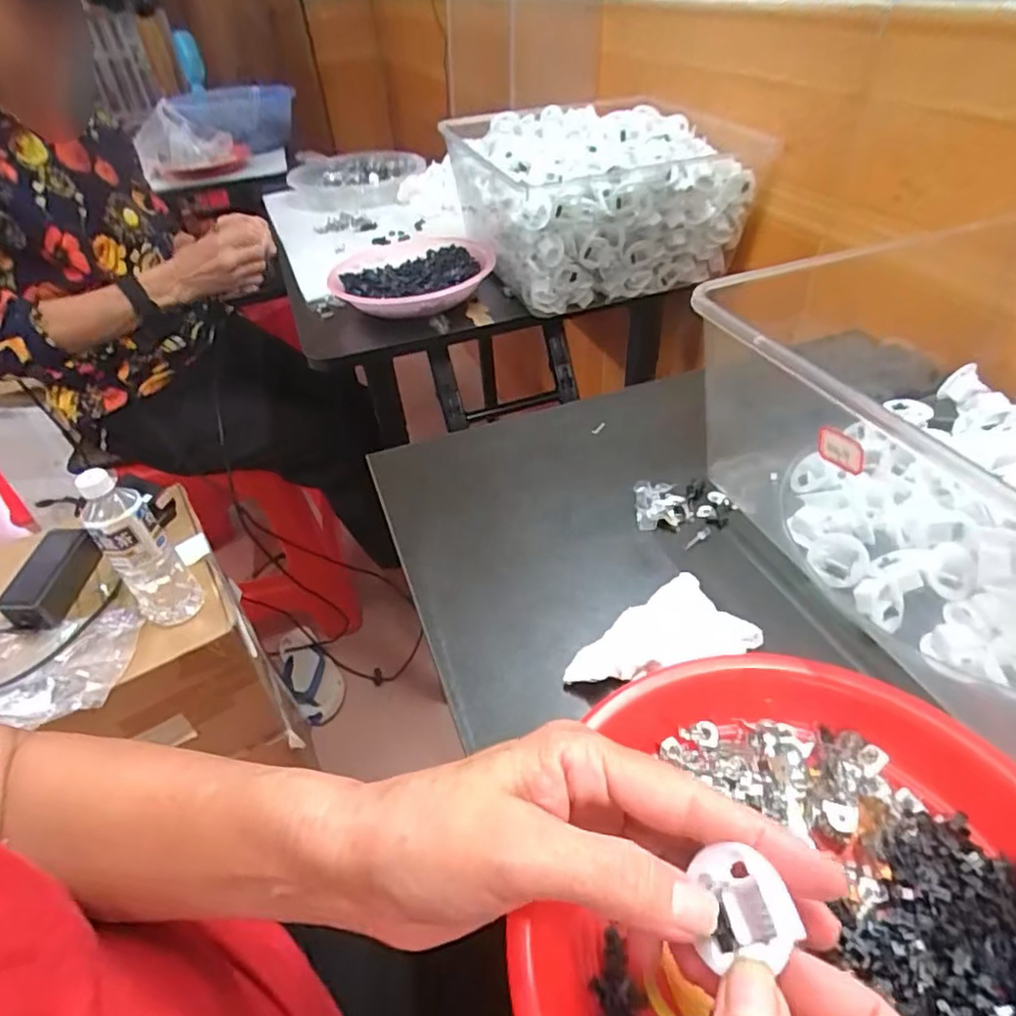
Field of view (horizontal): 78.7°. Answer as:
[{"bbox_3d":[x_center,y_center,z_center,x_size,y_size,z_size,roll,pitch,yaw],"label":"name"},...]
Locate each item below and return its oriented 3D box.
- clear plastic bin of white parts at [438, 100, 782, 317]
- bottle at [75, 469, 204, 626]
[{"bbox_3d":[0.103,-0.370,0.738,0.285,0.161,0.272,-15,43,-10],"label":"clear plastic bin of white parts"},{"bbox_3d":[-0.414,0.048,0.697,0.064,0.202,0.057,-34,49,-28],"label":"bottle"}]

